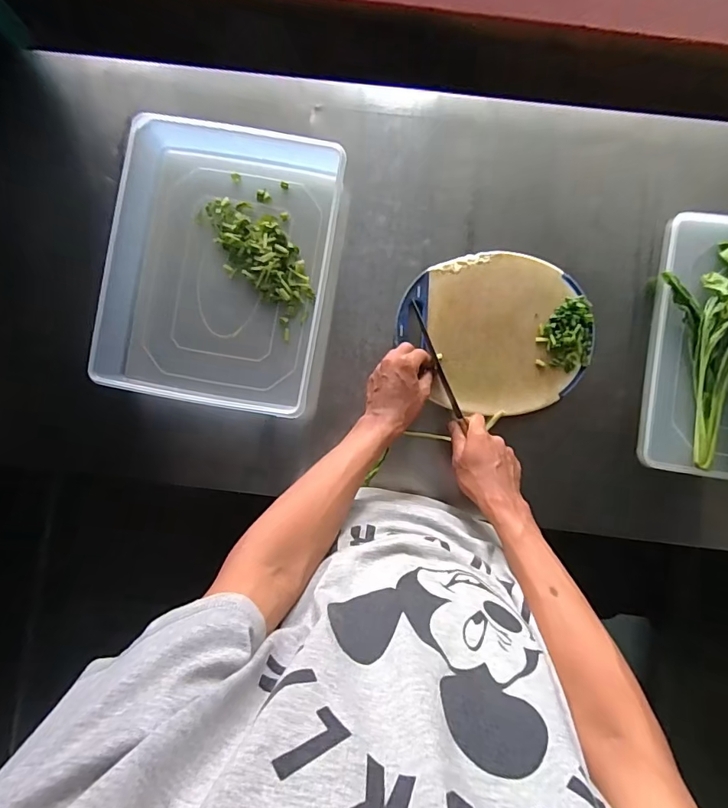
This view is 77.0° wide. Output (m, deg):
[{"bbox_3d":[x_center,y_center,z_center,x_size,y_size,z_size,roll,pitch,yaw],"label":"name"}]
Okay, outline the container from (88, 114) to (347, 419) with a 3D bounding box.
[{"bbox_3d":[-0.199,-0.196,0.623,0.304,0.069,0.383,9,89,1],"label":"container"}]

